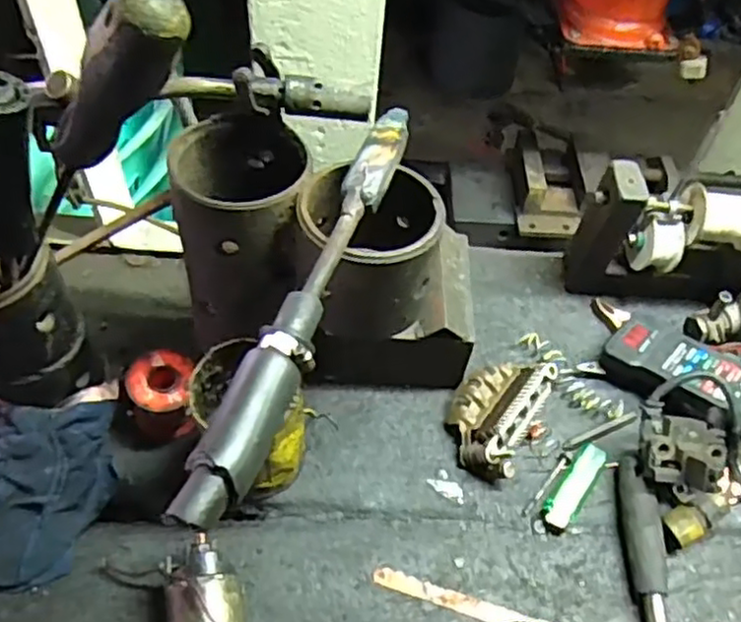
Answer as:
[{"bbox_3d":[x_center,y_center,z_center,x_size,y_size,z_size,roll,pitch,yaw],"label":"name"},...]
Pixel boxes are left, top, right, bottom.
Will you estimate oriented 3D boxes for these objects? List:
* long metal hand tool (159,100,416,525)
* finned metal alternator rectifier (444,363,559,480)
[{"bbox_3d":[-0.027,-0.013,0.370,0.028,0.027,0.268,19,52,9],"label":"long metal hand tool"},{"bbox_3d":[0.103,0.081,0.585,0.066,0.031,0.109,25,54,14],"label":"finned metal alternator rectifier"}]

